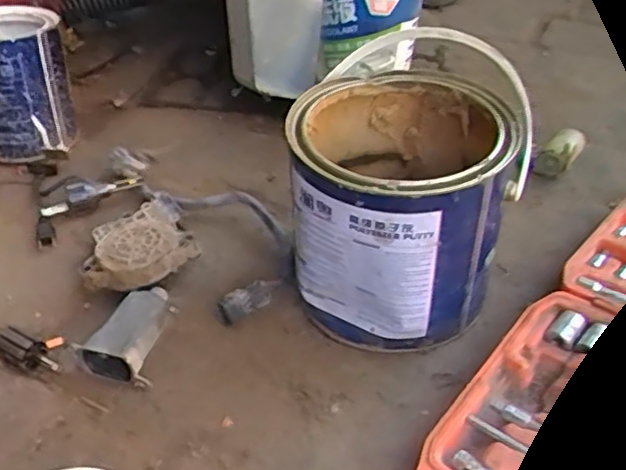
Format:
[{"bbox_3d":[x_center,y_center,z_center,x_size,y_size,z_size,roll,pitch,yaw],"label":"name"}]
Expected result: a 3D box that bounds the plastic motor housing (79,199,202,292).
[{"bbox_3d":[-0.148,0.018,0.556,0.085,0.035,0.084,-28,47,-29],"label":"plastic motor housing"}]

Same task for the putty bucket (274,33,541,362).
[{"bbox_3d":[0.064,-0.027,0.497,0.156,0.185,0.156,7,40,8],"label":"putty bucket"}]

